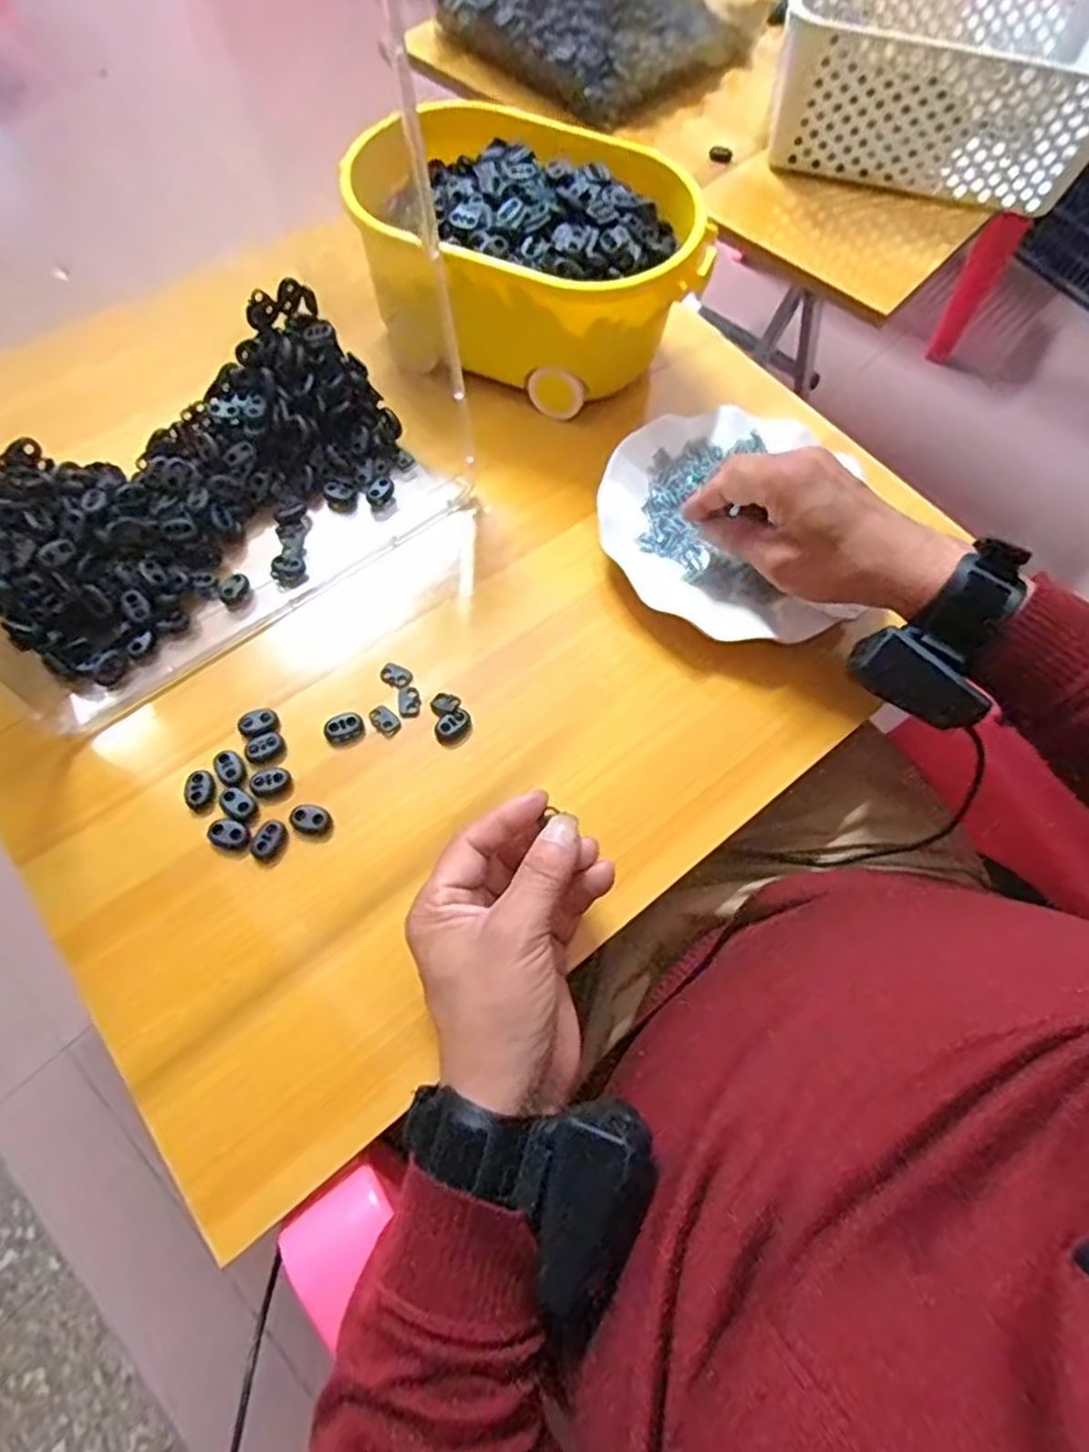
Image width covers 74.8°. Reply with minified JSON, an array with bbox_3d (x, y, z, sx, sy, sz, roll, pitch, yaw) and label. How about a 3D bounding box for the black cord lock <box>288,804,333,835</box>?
[{"bbox_3d":[-0.126,0.050,0.384,0.022,0.006,0.016,14,65,3],"label":"black cord lock"}]

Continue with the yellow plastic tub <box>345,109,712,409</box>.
[{"bbox_3d":[-0.003,-0.323,0.502,0.221,0.095,0.160,21,66,6],"label":"yellow plastic tub"}]

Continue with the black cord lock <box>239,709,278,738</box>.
[{"bbox_3d":[-0.164,-0.002,0.406,0.021,0.005,0.015,-28,69,-15],"label":"black cord lock"}]

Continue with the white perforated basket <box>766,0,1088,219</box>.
[{"bbox_3d":[0.365,-0.595,0.650,0.306,0.108,0.207,17,65,5],"label":"white perforated basket"}]

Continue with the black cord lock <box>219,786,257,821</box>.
[{"bbox_3d":[-0.166,0.042,0.384,0.022,0.004,0.015,40,69,15],"label":"black cord lock"}]

